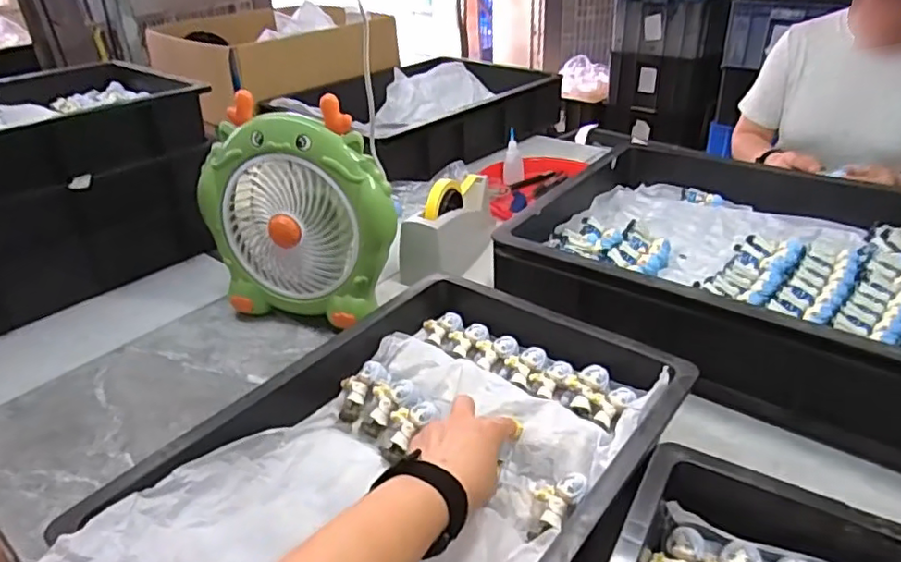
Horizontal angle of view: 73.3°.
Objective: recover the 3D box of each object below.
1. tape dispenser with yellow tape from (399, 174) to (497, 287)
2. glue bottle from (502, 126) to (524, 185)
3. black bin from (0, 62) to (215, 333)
[{"bbox_3d":[-0.004,-0.086,0.922,0.075,0.130,0.205,12,34,23],"label":"tape dispenser with yellow tape"},{"bbox_3d":[0.123,-0.242,1.183,0.039,0.104,0.028,0,10,7],"label":"glue bottle"},{"bbox_3d":[-0.677,-0.155,0.975,0.450,0.278,0.425,-28,39,-35],"label":"black bin"}]

